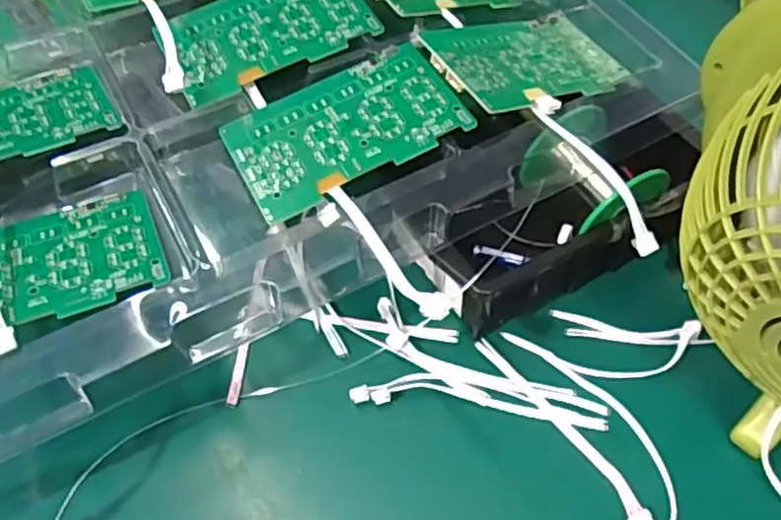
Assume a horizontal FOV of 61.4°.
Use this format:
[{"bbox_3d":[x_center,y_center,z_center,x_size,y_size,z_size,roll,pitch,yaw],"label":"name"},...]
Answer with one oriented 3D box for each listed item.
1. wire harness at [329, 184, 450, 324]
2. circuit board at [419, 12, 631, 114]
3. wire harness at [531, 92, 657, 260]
[{"bbox_3d":[-0.003,-0.007,0.328,0.011,0.018,0.107,-26,57,-16],"label":"wire harness"},{"bbox_3d":[0.087,-0.129,0.422,0.126,0.005,0.081,-18,57,-28],"label":"circuit board"},{"bbox_3d":[0.118,-0.051,0.378,0.016,0.012,0.110,-28,75,-17],"label":"wire harness"}]

